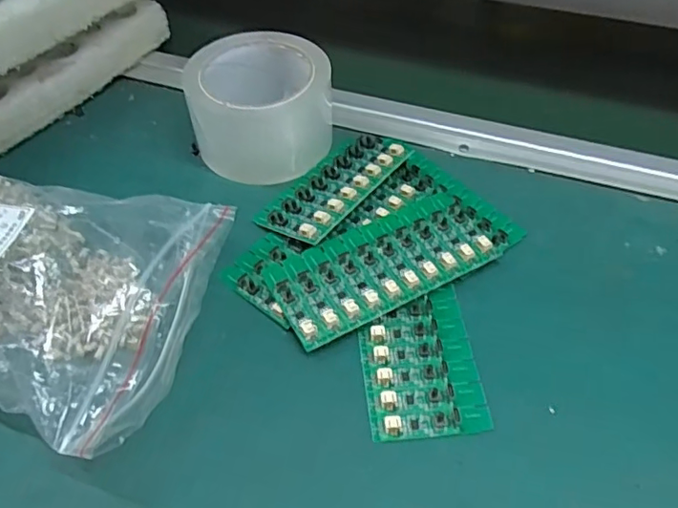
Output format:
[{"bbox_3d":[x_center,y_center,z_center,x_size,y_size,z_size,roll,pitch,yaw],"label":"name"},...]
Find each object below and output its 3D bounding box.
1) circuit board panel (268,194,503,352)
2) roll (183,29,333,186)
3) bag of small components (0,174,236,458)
[{"bbox_3d":[0.029,0.007,0.357,0.139,0.015,0.062,-23,53,-19],"label":"circuit board panel"},{"bbox_3d":[-0.057,-0.113,0.429,0.100,0.066,0.100,0,49,0],"label":"roll"},{"bbox_3d":[-0.195,0.012,0.330,0.235,0.052,0.159,12,50,11],"label":"bag of small components"}]

